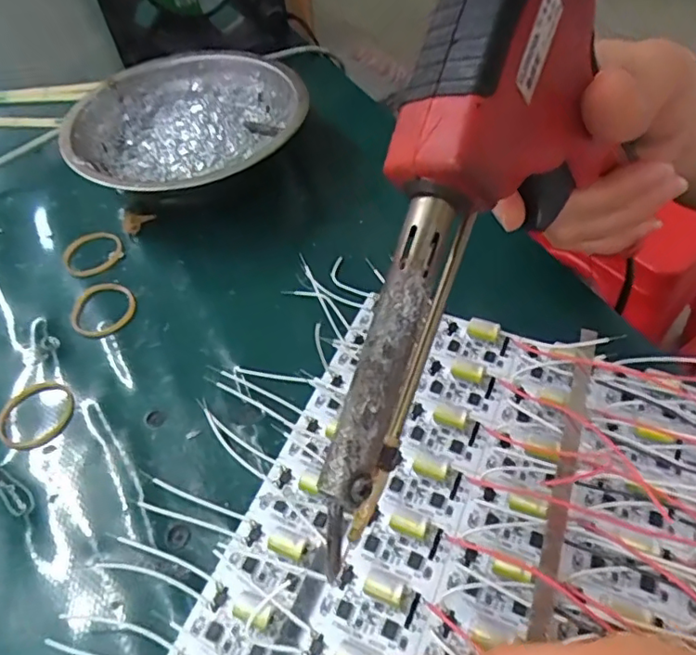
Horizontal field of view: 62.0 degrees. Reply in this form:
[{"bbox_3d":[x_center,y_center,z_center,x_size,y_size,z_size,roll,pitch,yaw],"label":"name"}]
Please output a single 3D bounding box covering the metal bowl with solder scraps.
[{"bbox_3d":[-0.087,-0.106,0.321,0.123,0.039,0.124,-3,53,3],"label":"metal bowl with solder scraps"}]

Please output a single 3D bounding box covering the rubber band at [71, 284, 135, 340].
[{"bbox_3d":[-0.117,-0.010,0.276,0.029,0.004,0.032,-16,53,-7],"label":"rubber band"}]

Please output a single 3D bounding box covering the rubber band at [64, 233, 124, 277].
[{"bbox_3d":[-0.133,-0.040,0.301,0.030,0.004,0.031,-27,55,-14],"label":"rubber band"}]

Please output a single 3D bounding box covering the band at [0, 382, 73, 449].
[{"bbox_3d":[-0.131,0.036,0.242,0.030,0.004,0.029,-30,56,-17],"label":"band"}]

